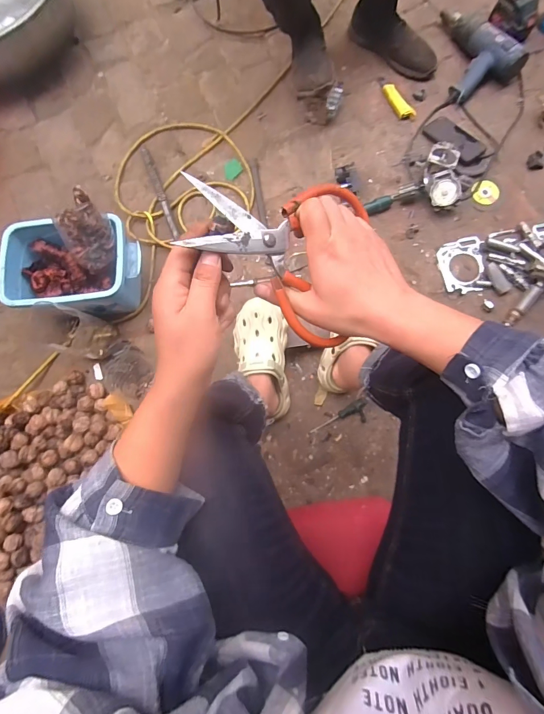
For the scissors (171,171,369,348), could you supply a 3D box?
[{"bbox_3d":[0.005,-0.094,0.319,0.166,0.010,0.144,11,88,-28],"label":"scissors"}]

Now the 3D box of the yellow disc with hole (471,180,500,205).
[{"bbox_3d":[0.528,-0.405,0.903,0.057,0.009,0.059,1,95,19],"label":"yellow disc with hole"}]

